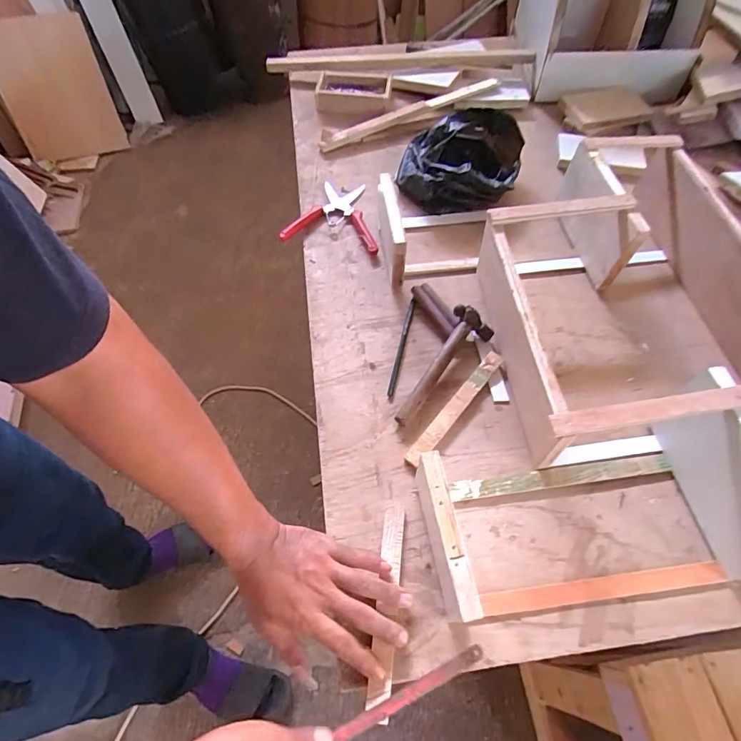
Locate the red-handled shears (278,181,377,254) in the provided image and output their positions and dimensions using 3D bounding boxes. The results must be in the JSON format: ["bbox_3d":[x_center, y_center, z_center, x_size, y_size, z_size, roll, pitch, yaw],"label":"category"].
[{"bbox_3d":[-0.056,-0.264,0.724,0.152,0.027,0.167,8,60,4],"label":"red-handled shears"}]

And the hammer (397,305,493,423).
[{"bbox_3d":[0.091,-0.006,0.559,0.048,0.044,0.172,30,64,16],"label":"hammer"}]

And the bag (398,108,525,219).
[{"bbox_3d":[0.149,-0.345,0.738,0.191,0.106,0.170,12,60,7],"label":"bag"}]

